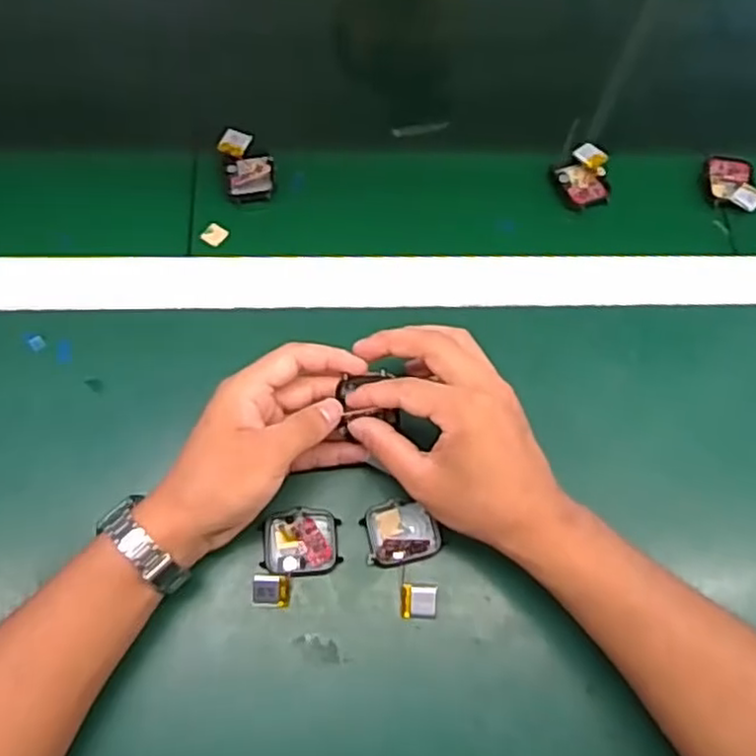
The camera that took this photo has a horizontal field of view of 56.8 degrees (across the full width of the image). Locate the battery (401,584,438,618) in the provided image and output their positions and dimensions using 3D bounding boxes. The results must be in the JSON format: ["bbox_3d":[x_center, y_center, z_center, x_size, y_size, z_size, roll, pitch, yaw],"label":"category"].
[{"bbox_3d":[0.025,0.135,0.422,0.023,0.006,0.020,2,68,-2],"label":"battery"}]

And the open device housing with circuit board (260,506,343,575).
[{"bbox_3d":[-0.047,0.100,0.428,0.046,0.010,0.039,-4,68,-4],"label":"open device housing with circuit board"}]

